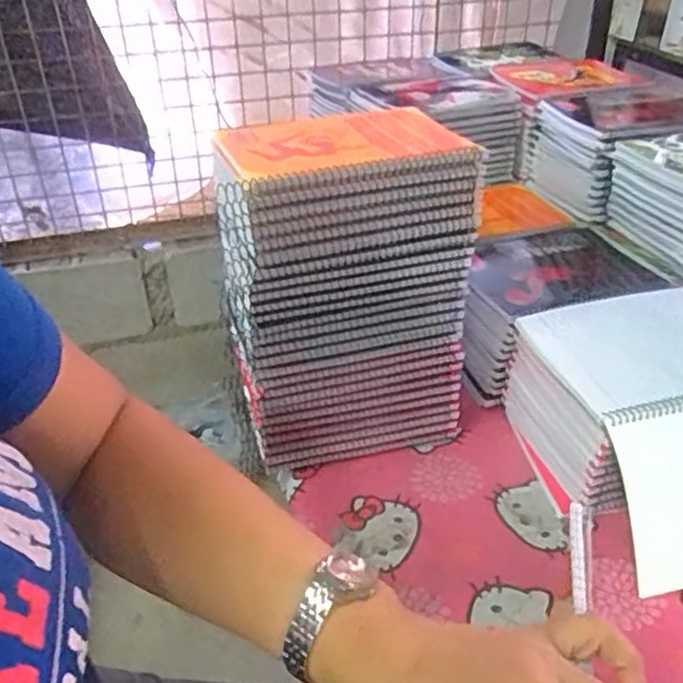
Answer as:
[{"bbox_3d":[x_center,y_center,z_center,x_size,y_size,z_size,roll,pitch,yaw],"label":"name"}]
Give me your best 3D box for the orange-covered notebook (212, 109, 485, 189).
[{"bbox_3d":[0.003,-0.168,0.569,0.203,0.014,0.140,-12,36,-15],"label":"orange-covered notebook"}]

